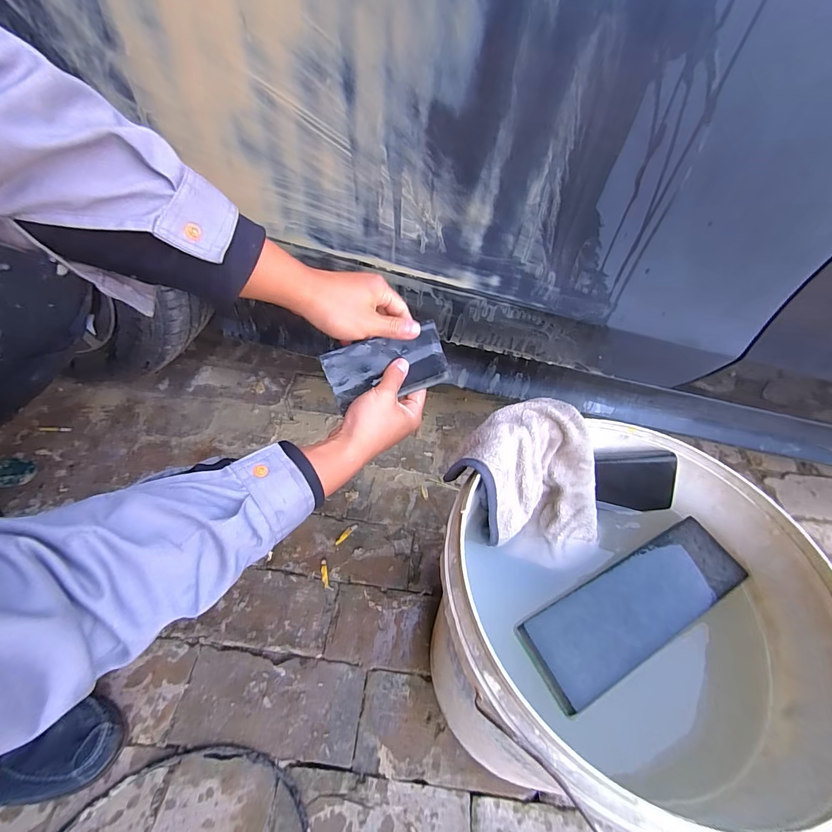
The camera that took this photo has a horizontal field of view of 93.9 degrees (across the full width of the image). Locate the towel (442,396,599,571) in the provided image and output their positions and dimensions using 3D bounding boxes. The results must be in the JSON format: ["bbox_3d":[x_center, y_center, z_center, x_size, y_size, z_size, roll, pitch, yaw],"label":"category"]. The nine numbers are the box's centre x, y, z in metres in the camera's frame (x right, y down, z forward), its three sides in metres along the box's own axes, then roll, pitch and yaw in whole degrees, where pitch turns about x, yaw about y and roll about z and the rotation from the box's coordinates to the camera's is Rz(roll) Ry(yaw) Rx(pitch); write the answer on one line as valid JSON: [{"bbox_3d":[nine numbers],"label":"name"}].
[{"bbox_3d":[0.119,0.074,0.393,0.129,0.113,0.138,-34,63,-27],"label":"towel"}]

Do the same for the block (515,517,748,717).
[{"bbox_3d":[0.204,0.170,0.359,0.228,0.024,0.070,-20,58,-20],"label":"block"}]

